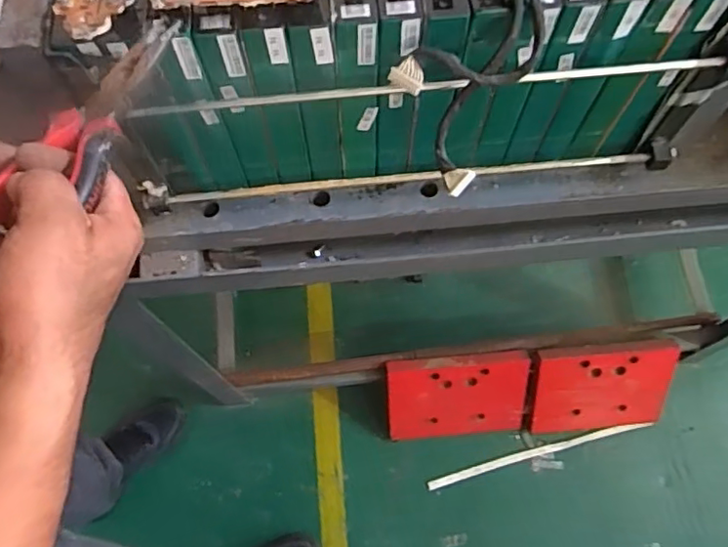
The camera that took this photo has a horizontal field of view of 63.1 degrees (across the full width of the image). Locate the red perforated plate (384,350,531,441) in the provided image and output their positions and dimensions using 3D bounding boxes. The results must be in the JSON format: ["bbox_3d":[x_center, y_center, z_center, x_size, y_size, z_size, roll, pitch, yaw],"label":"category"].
[{"bbox_3d":[0.187,0.246,1.180,0.276,0.202,0.026,-5,30,-1],"label":"red perforated plate"}]

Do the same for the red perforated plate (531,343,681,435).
[{"bbox_3d":[0.476,0.233,1.186,0.271,0.201,0.023,-4,26,-2],"label":"red perforated plate"}]

